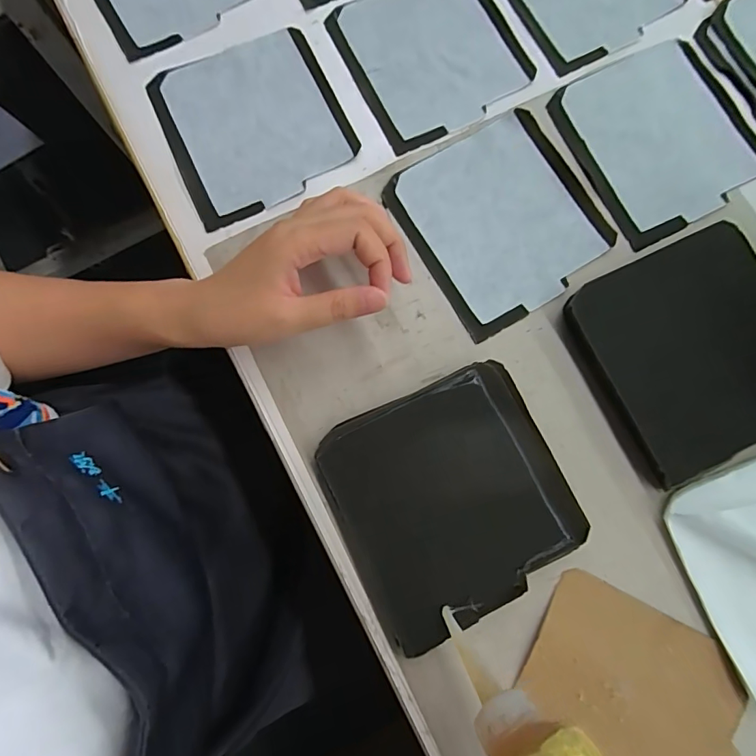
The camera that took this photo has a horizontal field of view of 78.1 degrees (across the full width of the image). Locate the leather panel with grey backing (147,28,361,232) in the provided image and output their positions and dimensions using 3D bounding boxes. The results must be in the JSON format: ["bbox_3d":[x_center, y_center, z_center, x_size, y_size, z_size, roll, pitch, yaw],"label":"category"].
[{"bbox_3d":[-0.091,-0.191,0.348,0.127,0.006,0.131,-24,81,-4],"label":"leather panel with grey backing"}]

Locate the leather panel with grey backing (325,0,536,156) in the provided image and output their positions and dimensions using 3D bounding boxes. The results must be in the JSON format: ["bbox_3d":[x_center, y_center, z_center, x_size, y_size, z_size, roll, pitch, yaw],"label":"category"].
[{"bbox_3d":[0.042,-0.254,0.363,0.127,0.008,0.136,-25,81,-4],"label":"leather panel with grey backing"}]

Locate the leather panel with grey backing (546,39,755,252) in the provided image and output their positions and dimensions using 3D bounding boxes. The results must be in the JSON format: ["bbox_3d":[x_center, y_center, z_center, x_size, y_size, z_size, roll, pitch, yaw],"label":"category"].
[{"bbox_3d":[0.211,-0.179,0.347,0.126,0.005,0.133,-26,81,-4],"label":"leather panel with grey backing"}]

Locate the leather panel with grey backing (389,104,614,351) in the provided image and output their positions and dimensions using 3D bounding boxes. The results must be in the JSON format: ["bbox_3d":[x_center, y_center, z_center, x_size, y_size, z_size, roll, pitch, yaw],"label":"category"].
[{"bbox_3d":[0.089,-0.114,0.332,0.127,0.004,0.133,-31,81,-5],"label":"leather panel with grey backing"}]

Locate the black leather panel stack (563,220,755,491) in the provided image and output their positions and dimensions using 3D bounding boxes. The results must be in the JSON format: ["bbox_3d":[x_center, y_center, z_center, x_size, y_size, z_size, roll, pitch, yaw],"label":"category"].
[{"bbox_3d":[0.208,-0.019,0.307,0.135,0.019,0.134,-26,81,-4],"label":"black leather panel stack"}]

